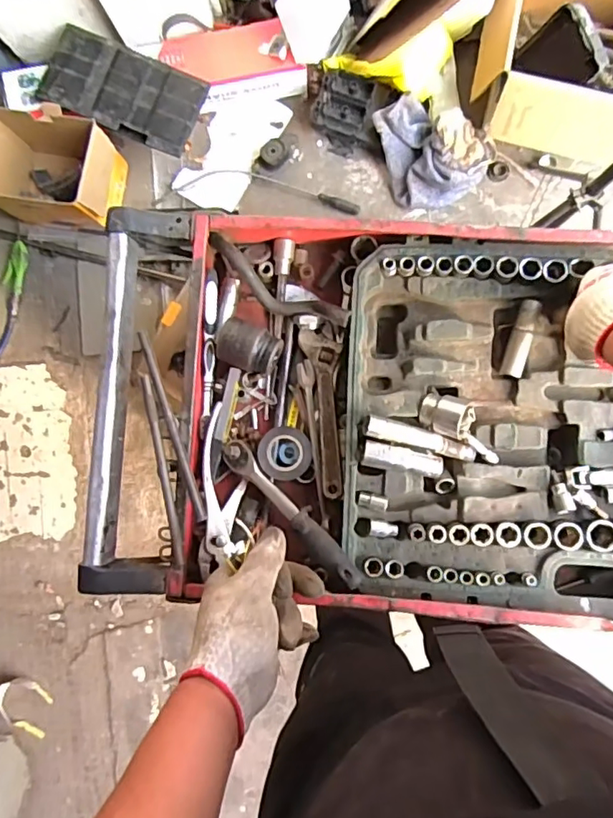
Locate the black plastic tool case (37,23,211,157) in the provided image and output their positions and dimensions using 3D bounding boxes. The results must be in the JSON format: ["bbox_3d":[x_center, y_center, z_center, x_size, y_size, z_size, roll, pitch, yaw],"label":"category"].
[{"bbox_3d":[-0.415,-0.717,1.244,0.351,0.039,0.173,24,90,5],"label":"black plastic tool case"}]

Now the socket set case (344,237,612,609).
[{"bbox_3d":[0.303,0.013,0.538,0.508,0.077,0.347,2,88,3],"label":"socket set case"}]

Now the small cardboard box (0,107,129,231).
[{"bbox_3d":[-0.583,-0.550,1.310,0.291,0.198,0.226,13,89,3],"label":"small cardboard box"}]

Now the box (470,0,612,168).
[{"bbox_3d":[0.579,-0.750,1.144,0.397,0.214,0.367,12,89,5],"label":"box"}]

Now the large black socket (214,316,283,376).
[{"bbox_3d":[-0.062,-0.067,0.600,0.065,0.047,0.052,26,90,5],"label":"large black socket"}]

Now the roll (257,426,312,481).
[{"bbox_3d":[-0.023,0.048,0.590,0.055,0.023,0.056,0,88,5],"label":"roll"}]

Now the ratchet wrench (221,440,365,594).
[{"bbox_3d":[-0.016,0.105,0.570,0.027,0.021,0.196,-47,69,1],"label":"ratchet wrench"}]

